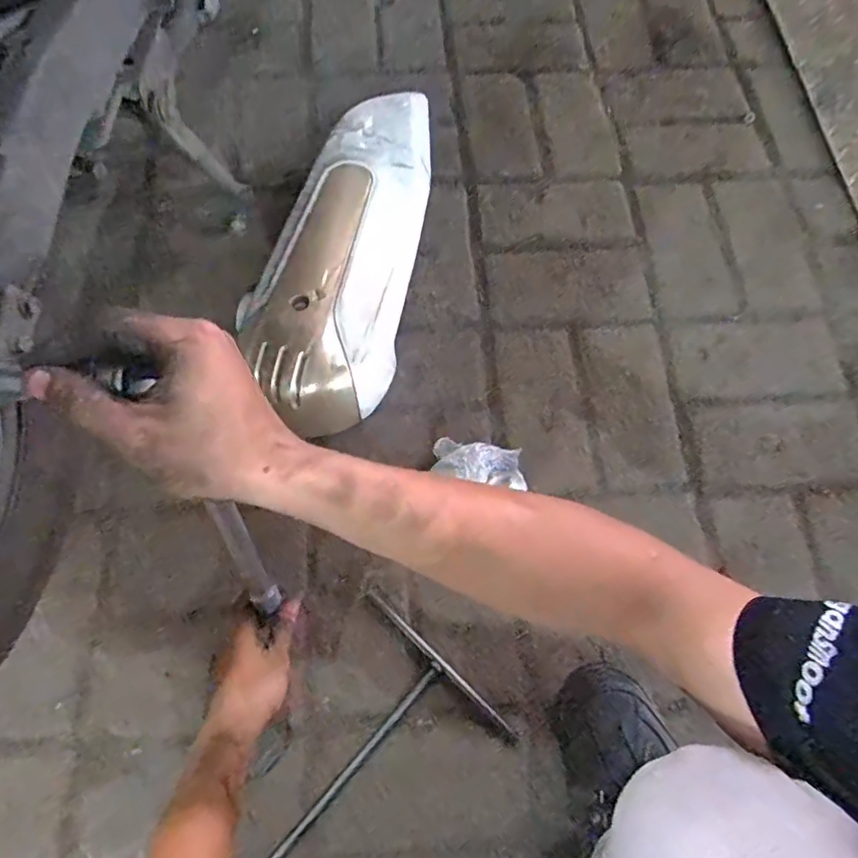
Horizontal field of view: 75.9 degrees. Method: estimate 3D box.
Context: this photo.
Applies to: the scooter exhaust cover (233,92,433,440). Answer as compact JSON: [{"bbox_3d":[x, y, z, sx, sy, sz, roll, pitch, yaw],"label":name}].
[{"bbox_3d":[-0.098,-0.246,0.668,0.173,0.074,0.515,10,71,2],"label":"scooter exhaust cover"}]

